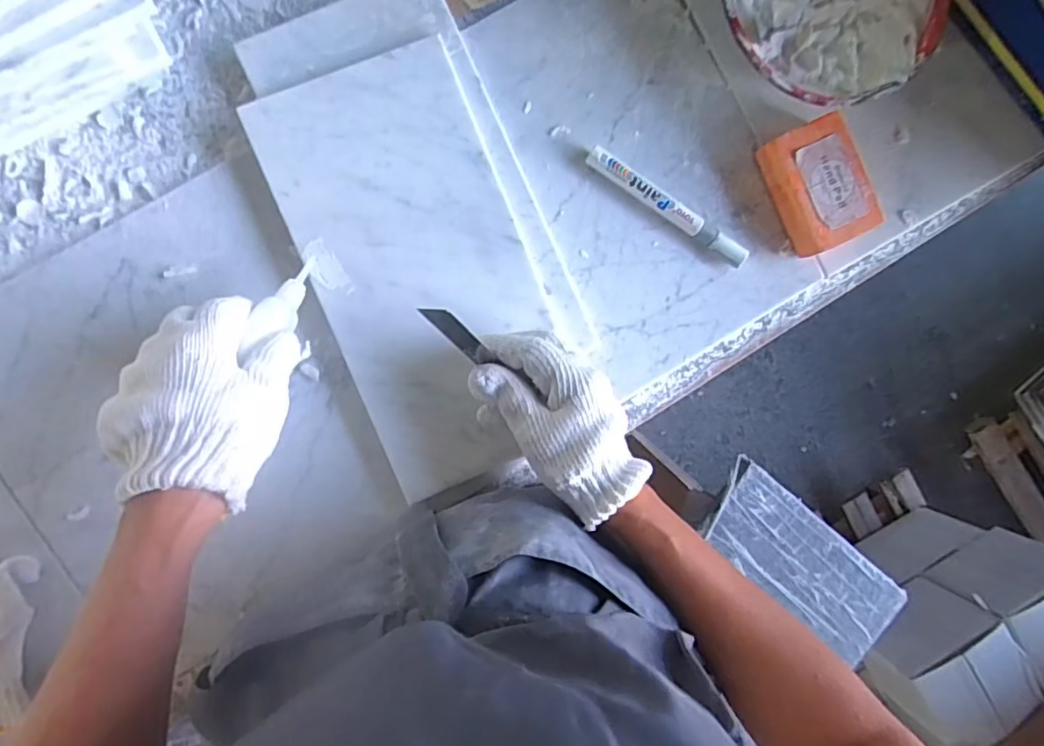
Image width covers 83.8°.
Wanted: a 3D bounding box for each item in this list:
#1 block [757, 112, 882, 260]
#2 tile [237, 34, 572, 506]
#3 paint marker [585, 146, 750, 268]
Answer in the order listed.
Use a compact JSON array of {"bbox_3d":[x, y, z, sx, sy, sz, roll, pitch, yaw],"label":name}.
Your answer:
[{"bbox_3d":[0.231,-0.145,0.448,0.065,0.028,0.092,-23,94,-2],"label":"block"},{"bbox_3d":[-0.067,-0.075,0.424,0.158,0.016,0.300,-22,94,-1],"label":"tile"},{"bbox_3d":[0.112,-0.126,0.447,0.144,0.018,0.017,33,90,-5],"label":"paint marker"}]

